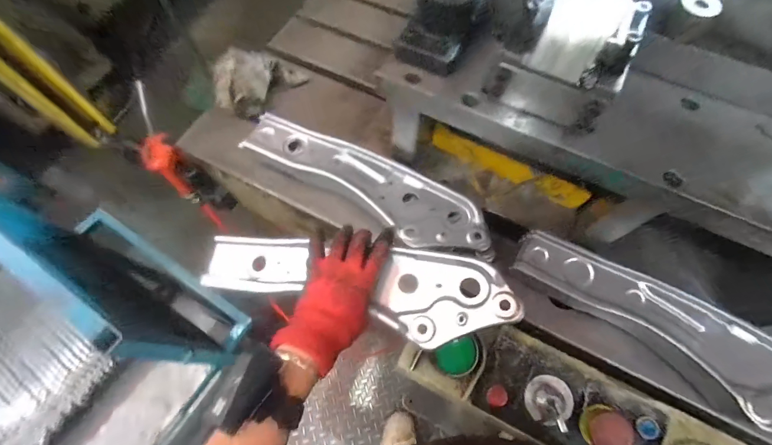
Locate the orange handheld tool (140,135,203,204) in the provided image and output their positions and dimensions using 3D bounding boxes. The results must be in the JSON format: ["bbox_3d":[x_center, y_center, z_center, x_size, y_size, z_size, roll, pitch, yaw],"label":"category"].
[{"bbox_3d":[-0.428,-0.107,0.714,0.042,0.165,0.062,26,68,11],"label":"orange handheld tool"}]

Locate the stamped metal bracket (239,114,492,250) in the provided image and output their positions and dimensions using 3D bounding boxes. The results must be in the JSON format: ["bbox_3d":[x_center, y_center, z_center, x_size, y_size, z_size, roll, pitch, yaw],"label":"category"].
[{"bbox_3d":[-0.039,-0.070,0.580,0.430,0.030,0.108,30,69,12],"label":"stamped metal bracket"}]

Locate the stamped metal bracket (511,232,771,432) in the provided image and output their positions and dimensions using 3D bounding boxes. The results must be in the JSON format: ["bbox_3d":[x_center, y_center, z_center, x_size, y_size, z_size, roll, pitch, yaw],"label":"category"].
[{"bbox_3d":[0.401,0.149,0.493,0.446,0.041,0.114,30,69,13],"label":"stamped metal bracket"}]

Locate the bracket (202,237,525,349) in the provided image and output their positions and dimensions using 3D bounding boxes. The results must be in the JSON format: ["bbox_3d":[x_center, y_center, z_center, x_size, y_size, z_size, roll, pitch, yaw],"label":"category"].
[{"bbox_3d":[-0.056,0.080,0.466,0.431,0.017,0.106,5,65,18],"label":"bracket"}]

